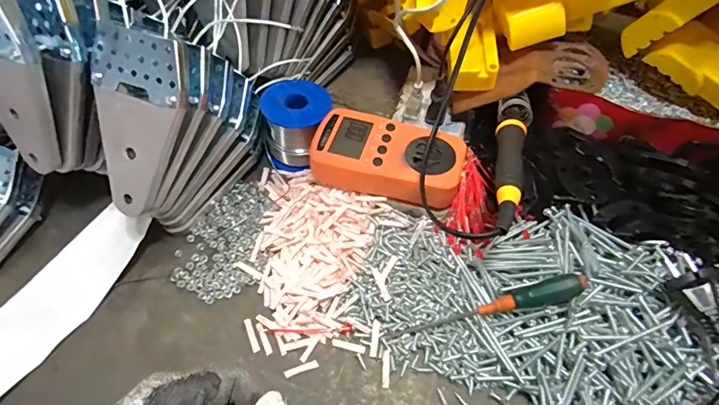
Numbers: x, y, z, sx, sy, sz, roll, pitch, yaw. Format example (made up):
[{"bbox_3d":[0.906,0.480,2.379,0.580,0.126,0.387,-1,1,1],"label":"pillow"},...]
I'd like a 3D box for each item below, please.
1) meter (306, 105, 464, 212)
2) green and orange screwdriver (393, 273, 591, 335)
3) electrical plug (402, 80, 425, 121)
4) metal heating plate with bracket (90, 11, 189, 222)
[{"bbox_3d":[0.024,-0.033,0.385,0.129,0.046,0.068,17,58,10],"label":"meter"},{"bbox_3d":[0.097,0.079,0.331,0.140,0.018,0.021,-22,60,16],"label":"green and orange screwdriver"},{"bbox_3d":[0.055,-0.101,0.426,0.017,0.040,0.010,24,41,14],"label":"electrical plug"},{"bbox_3d":[-0.159,-0.055,0.312,0.066,0.132,0.015,20,23,12],"label":"metal heating plate with bracket"}]

